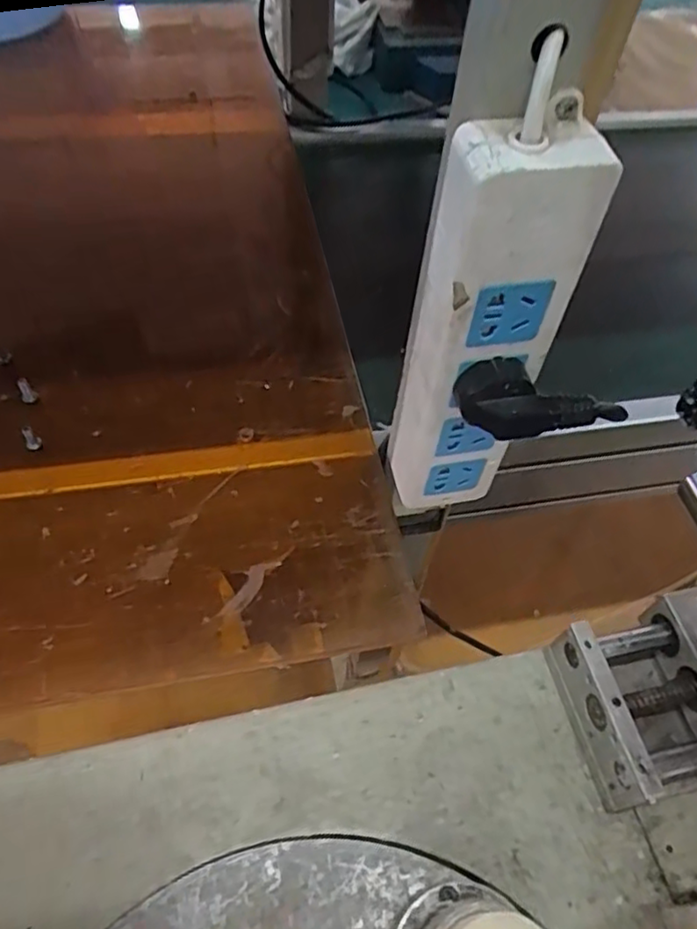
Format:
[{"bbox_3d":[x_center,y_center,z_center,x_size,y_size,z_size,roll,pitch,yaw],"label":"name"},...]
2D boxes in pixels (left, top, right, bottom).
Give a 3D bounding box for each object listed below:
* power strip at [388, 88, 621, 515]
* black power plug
[{"bbox_3d":[0.058,-0.041,0.325,0.057,0.252,0.031,-12,57,-12],"label":"power strip"},{"bbox_3d":[0.090,-0.031,0.298,0.073,0.026,0.029,-8,56,-9],"label":"black power plug"}]

